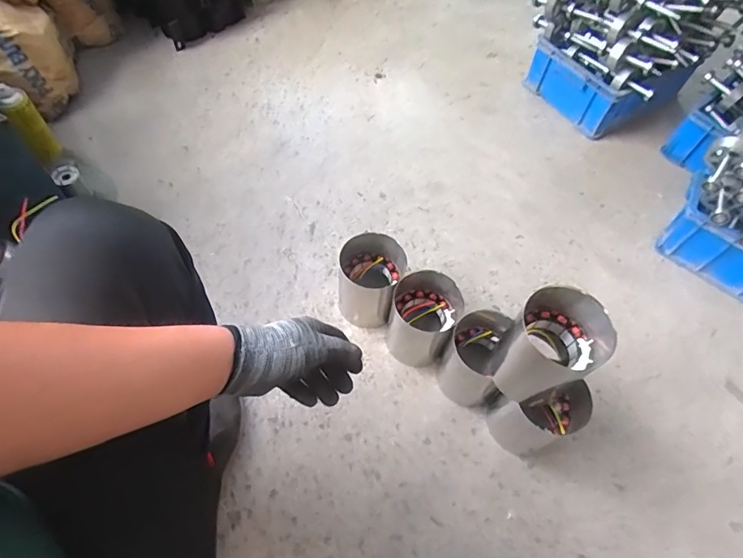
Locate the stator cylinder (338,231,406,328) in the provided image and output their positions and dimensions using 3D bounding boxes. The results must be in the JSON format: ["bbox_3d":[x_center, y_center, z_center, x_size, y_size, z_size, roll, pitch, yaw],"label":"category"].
[{"bbox_3d":[-0.005,0.005,0.891,0.118,0.151,0.115,2,60,-3],"label":"stator cylinder"}]

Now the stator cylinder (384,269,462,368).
[{"bbox_3d":[0.088,0.078,0.861,0.120,0.144,0.122,25,61,11],"label":"stator cylinder"}]

